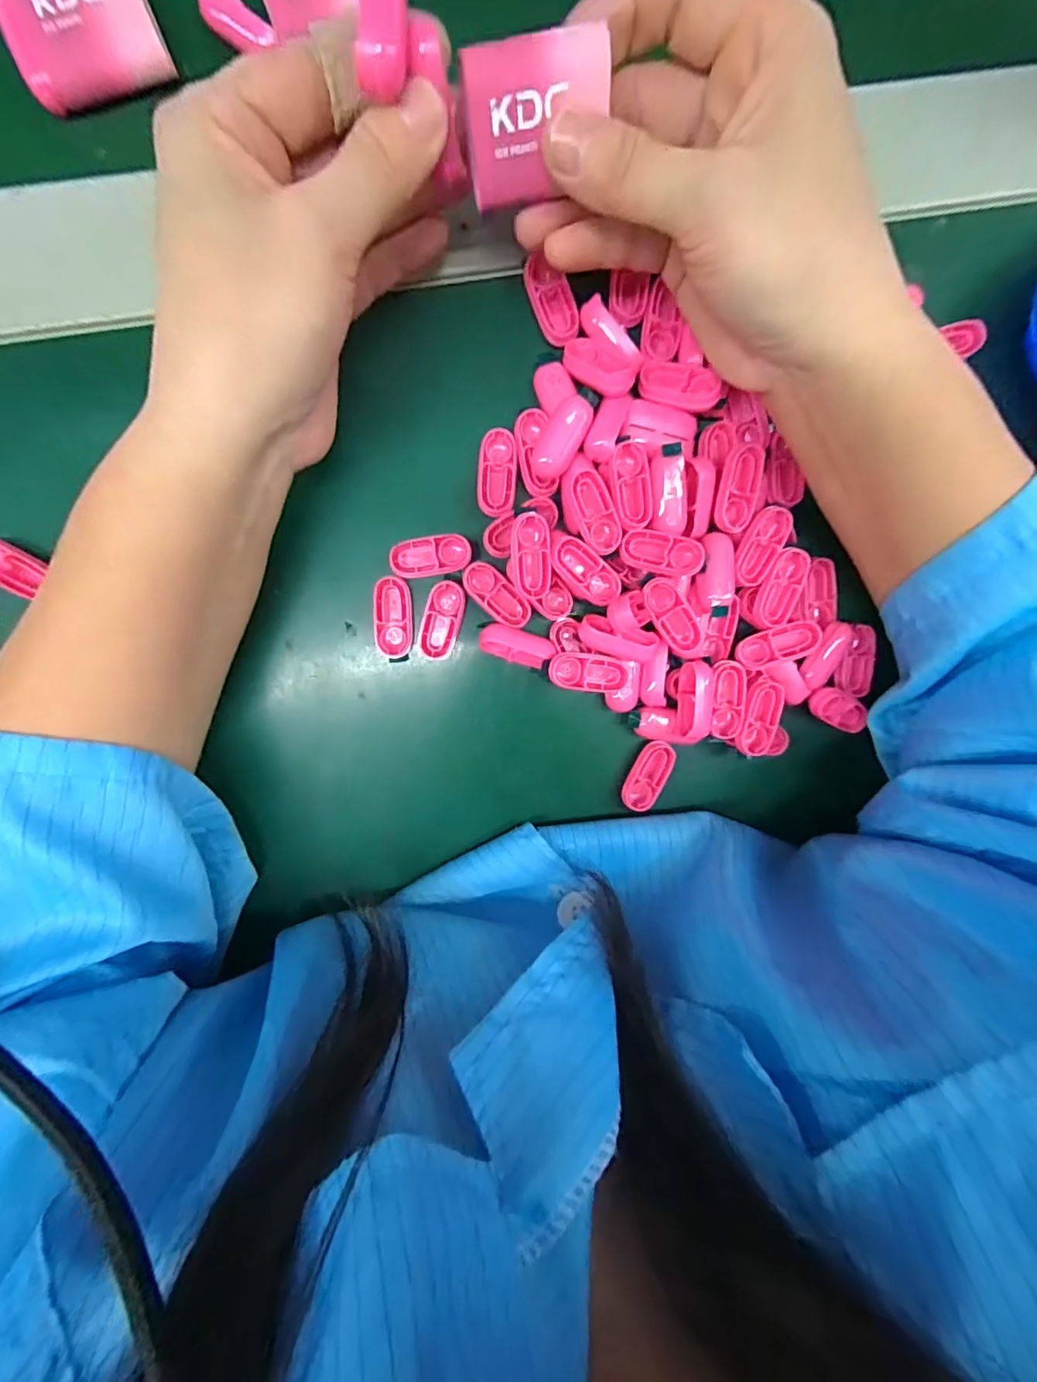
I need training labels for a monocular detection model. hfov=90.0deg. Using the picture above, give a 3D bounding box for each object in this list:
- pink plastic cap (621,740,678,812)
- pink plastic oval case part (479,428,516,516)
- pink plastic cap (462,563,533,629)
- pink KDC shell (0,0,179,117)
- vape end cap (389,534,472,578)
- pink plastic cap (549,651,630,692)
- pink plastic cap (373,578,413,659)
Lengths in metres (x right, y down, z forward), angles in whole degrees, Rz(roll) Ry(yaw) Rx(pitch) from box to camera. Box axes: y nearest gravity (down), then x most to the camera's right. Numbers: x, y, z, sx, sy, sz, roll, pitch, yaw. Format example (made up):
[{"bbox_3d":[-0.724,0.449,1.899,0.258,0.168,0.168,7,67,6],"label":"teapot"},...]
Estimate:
[{"bbox_3d":[0.061,0.040,0.243,0.016,0.006,0.034,25,94,-7],"label":"pink plastic cap"},{"bbox_3d":[-0.009,-0.091,0.217,0.016,0.004,0.034,1,97,-5],"label":"pink plastic oval case part"},{"bbox_3d":[-0.009,-0.041,0.223,0.034,0.004,0.014,42,92,-8],"label":"pink plastic cap"},{"bbox_3d":[-0.155,-0.235,0.186,0.051,0.011,0.033,-15,98,-3],"label":"pink KDC shell"},{"bbox_3d":[-0.037,-0.057,0.220,0.033,0.007,0.015,-12,97,-3],"label":"vape end cap"},{"bbox_3d":[0.032,-0.008,0.226,0.037,0.011,0.016,6,96,-6],"label":"pink plastic cap"},{"bbox_3d":[-0.054,-0.031,0.223,0.015,0.008,0.034,1,96,-5],"label":"pink plastic cap"}]

